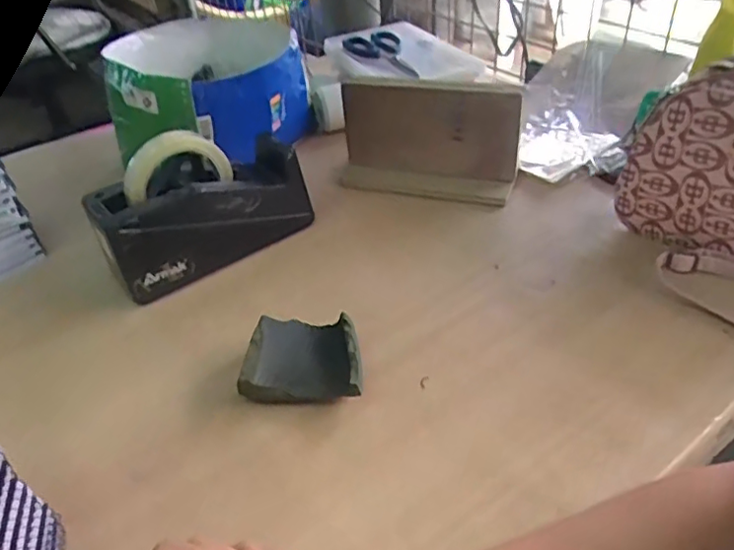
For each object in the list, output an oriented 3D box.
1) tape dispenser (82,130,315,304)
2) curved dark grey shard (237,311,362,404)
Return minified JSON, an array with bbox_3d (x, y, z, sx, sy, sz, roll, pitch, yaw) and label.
[{"bbox_3d":[-0.156,-0.067,0.582,0.202,0.119,0.070,-28,43,-27],"label":"tape dispenser"},{"bbox_3d":[-0.045,0.065,0.465,0.089,0.033,0.074,3,38,10],"label":"curved dark grey shard"}]

